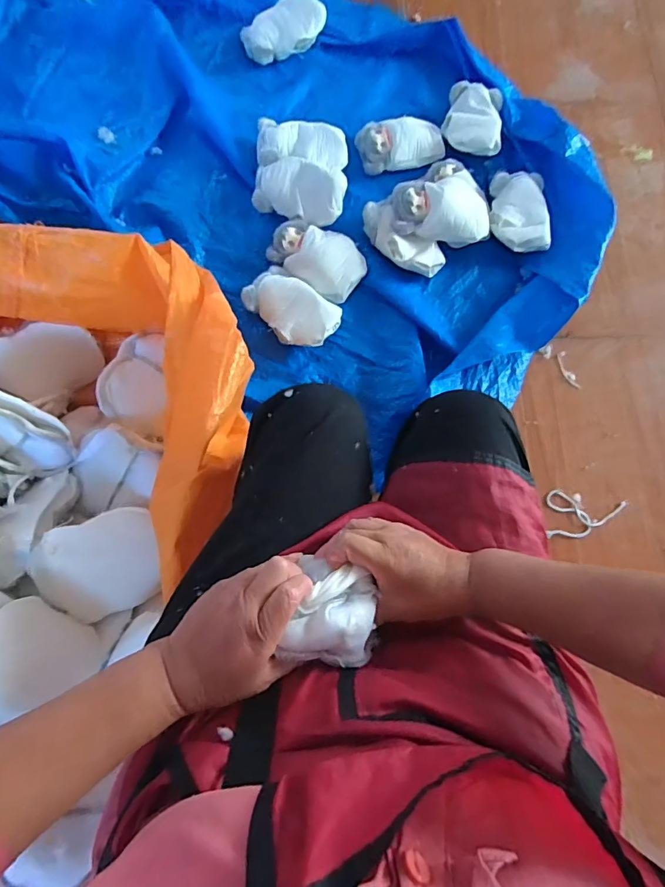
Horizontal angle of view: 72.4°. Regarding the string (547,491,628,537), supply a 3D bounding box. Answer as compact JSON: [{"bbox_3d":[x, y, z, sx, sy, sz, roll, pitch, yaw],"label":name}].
[{"bbox_3d":[0.469,0.141,0.851,0.136,0.017,0.086,10,88,7],"label":"string"}]

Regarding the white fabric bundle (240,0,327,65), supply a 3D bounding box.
[{"bbox_3d":[-0.105,-0.915,1.007,0.187,0.065,0.094,-27,81,-6],"label":"white fabric bundle"}]

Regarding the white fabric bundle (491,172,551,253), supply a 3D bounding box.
[{"bbox_3d":[0.382,-0.474,0.933,0.113,0.057,0.175,0,76,-3],"label":"white fabric bundle"}]

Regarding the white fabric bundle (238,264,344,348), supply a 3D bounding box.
[{"bbox_3d":[-0.079,-0.256,0.870,0.179,0.058,0.118,39,78,7],"label":"white fabric bundle"}]

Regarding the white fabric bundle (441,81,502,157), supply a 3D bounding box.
[{"bbox_3d":[0.306,-0.698,0.976,0.121,0.049,0.156,9,79,0],"label":"white fabric bundle"}]

